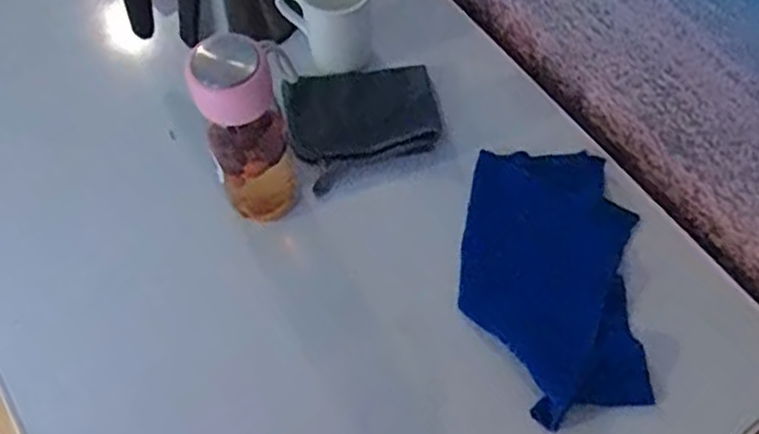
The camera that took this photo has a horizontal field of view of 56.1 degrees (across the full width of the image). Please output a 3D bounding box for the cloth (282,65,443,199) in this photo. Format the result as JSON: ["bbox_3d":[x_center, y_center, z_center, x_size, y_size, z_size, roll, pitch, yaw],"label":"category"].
[{"bbox_3d":[-0.015,-0.102,0.734,0.153,0.021,0.135,-10,62,-5],"label":"cloth"}]

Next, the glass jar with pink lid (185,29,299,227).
[{"bbox_3d":[-0.104,-0.066,0.607,0.084,0.195,0.063,-14,63,-7],"label":"glass jar with pink lid"}]

